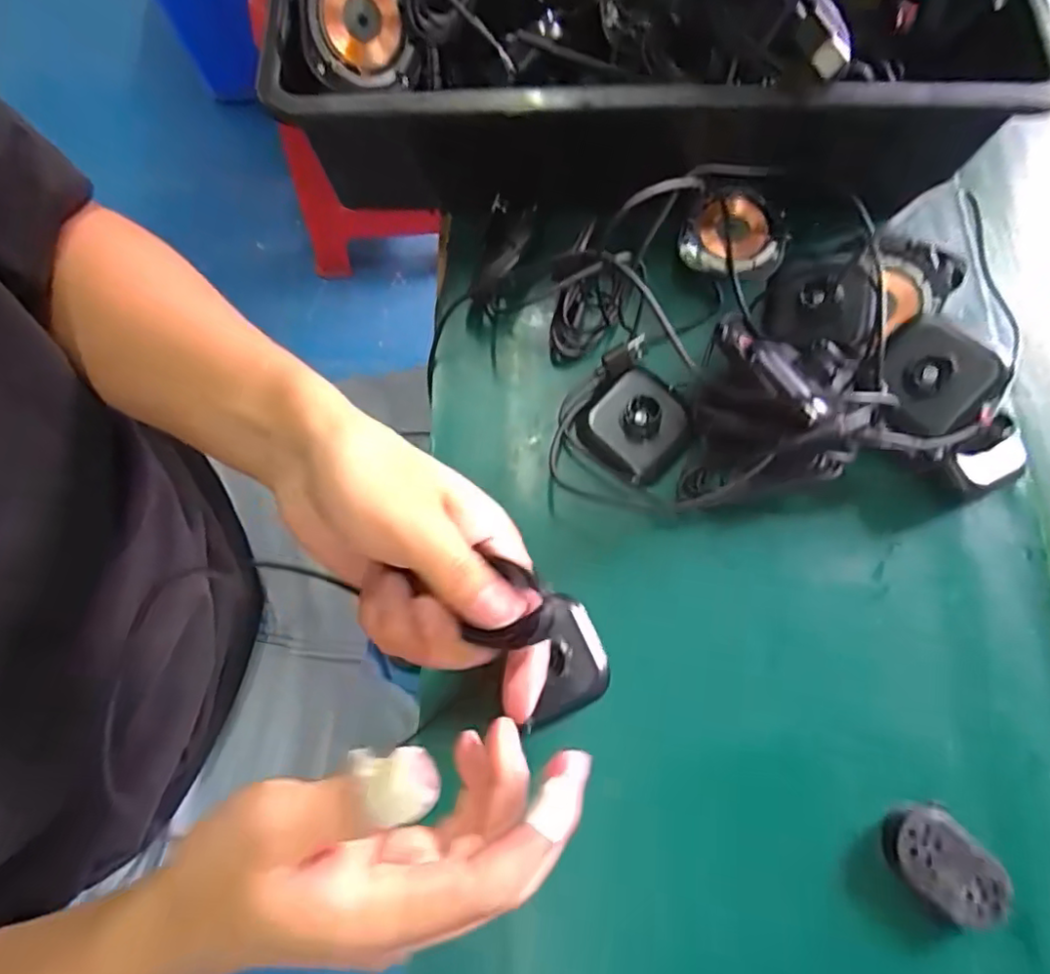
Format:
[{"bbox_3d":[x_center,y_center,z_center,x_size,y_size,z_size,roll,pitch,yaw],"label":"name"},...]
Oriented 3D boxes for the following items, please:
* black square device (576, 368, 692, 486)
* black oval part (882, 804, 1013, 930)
[{"bbox_3d":[0.064,-0.039,0.350,0.056,0.021,0.060,38,78,10],"label":"black square device"},{"bbox_3d":[0.197,0.177,0.287,0.036,0.011,0.056,-36,77,-9],"label":"black oval part"}]

